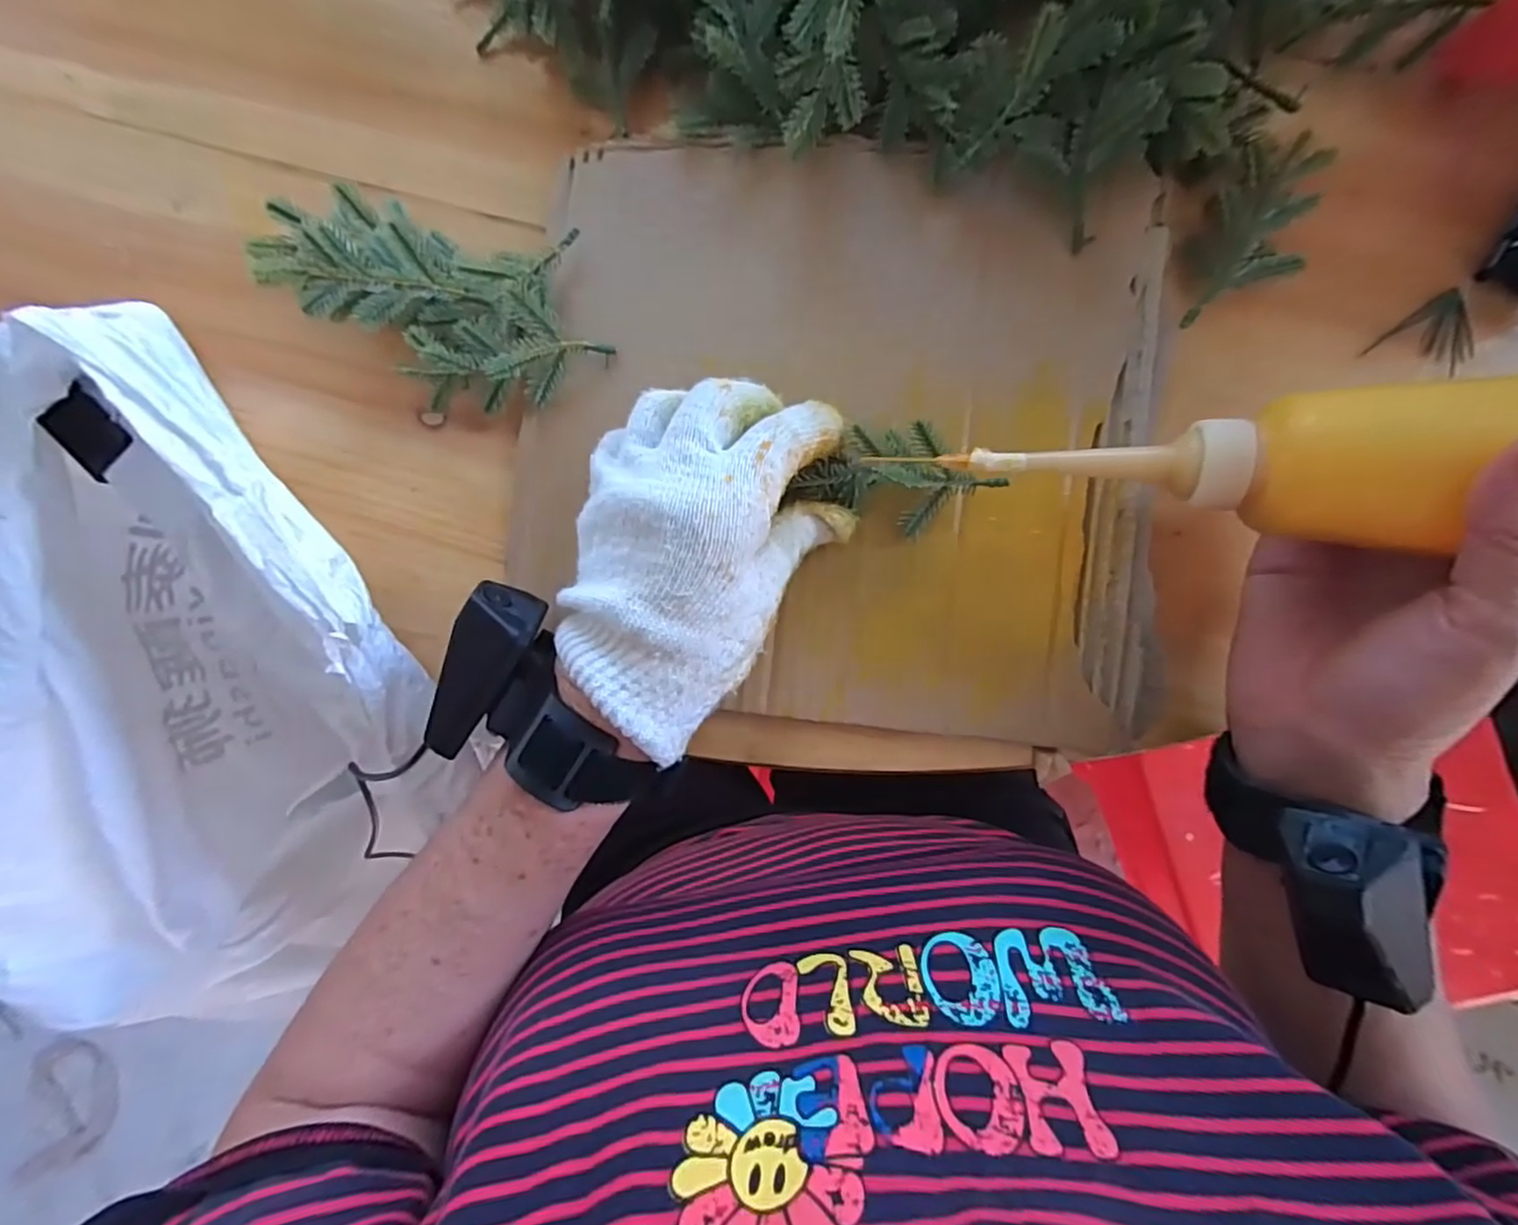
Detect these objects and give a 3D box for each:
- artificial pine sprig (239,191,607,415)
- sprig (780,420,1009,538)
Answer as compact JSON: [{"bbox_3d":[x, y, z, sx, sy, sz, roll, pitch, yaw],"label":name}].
[{"bbox_3d":[-0.143,-0.139,0.289,0.141,0.041,0.091,20,90,5],"label":"artificial pine sprig"},{"bbox_3d":[0.056,-0.055,0.270,0.081,0.017,0.039,3,89,6],"label":"sprig"}]

